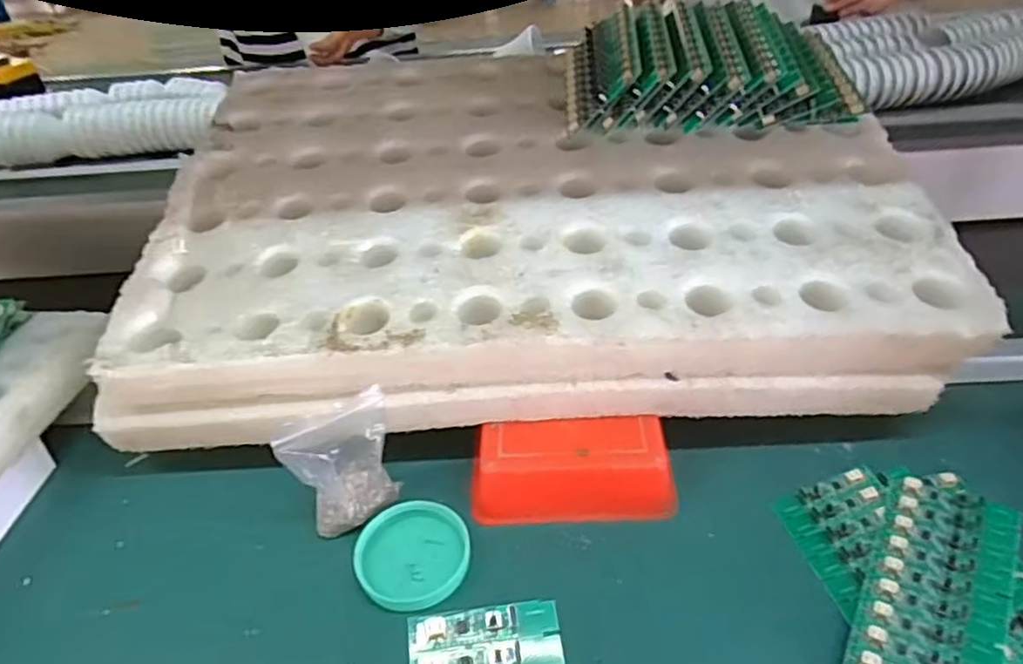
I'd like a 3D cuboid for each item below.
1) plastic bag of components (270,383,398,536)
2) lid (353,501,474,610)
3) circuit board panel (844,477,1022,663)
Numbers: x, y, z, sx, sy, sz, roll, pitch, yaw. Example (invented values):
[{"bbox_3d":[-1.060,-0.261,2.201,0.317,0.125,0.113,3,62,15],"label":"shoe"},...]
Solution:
[{"bbox_3d":[-0.102,0.082,0.414,0.065,0.082,0.028,-25,18,-25],"label":"plastic bag of components"},{"bbox_3d":[-0.059,0.133,0.407,0.065,0.011,0.064,-3,39,2],"label":"lid"},{"bbox_3d":[0.220,0.137,0.349,0.064,0.008,0.138,13,48,32],"label":"circuit board panel"}]

